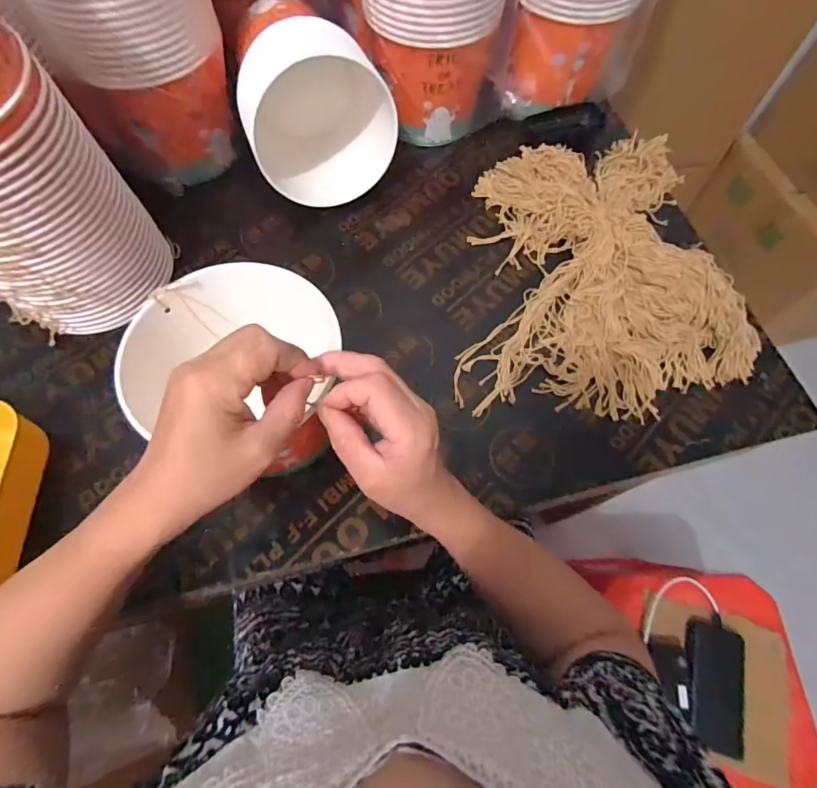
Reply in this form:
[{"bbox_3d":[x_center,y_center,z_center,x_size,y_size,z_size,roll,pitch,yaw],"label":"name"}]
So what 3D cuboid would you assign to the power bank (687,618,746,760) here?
[{"bbox_3d":[0.438,0.414,0.617,0.078,0.015,0.154,15,66,6],"label":"power bank"}]

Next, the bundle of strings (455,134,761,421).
[{"bbox_3d":[0.215,-0.155,0.504,0.294,0.046,0.365,2,66,1],"label":"bundle of strings"}]

